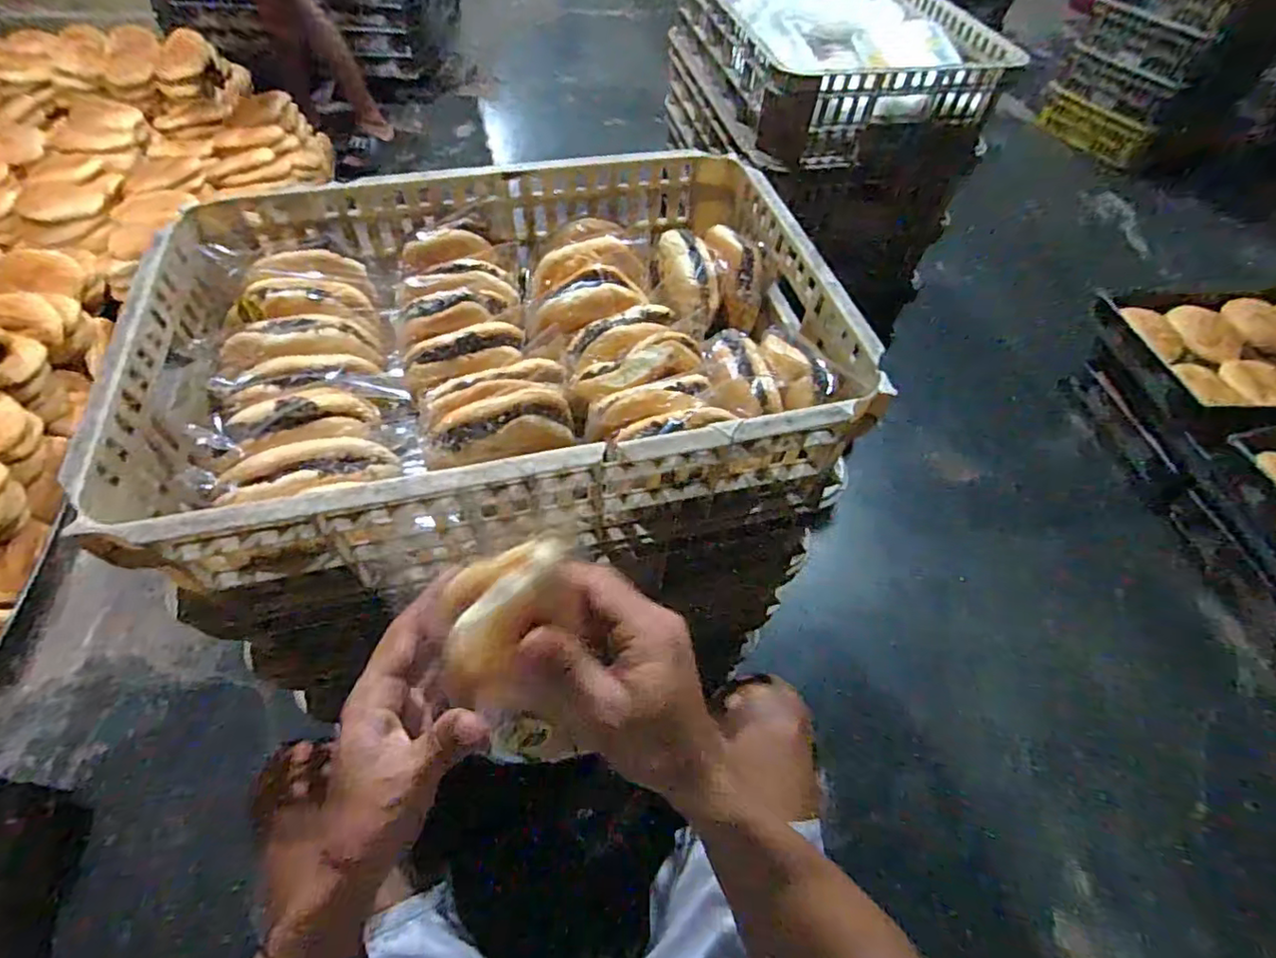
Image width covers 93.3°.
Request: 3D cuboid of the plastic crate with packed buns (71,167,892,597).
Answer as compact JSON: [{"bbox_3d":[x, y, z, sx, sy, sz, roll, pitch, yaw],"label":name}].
[{"bbox_3d":[-0.129,-0.140,0.584,0.602,0.118,0.423,-9,55,-9],"label":"plastic crate with packed buns"}]

